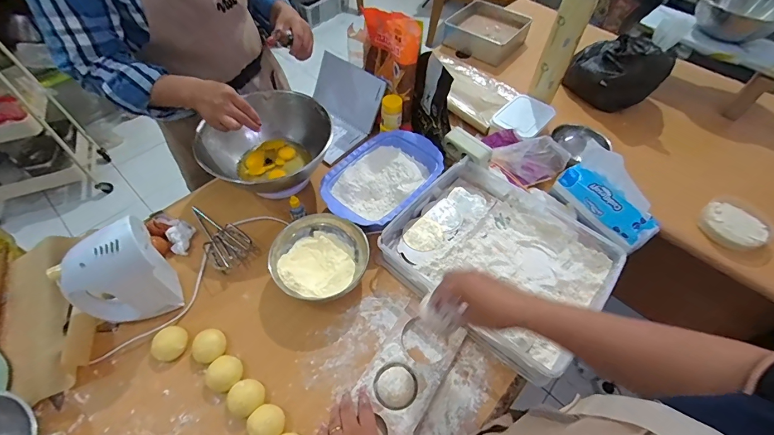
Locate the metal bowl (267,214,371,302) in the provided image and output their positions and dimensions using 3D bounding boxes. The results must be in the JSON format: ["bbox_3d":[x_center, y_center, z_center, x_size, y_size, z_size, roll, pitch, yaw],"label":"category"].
[{"bbox_3d":[-0.120,0.079,0.650,0.150,0.068,0.153,1,54,-1],"label":"metal bowl"}]

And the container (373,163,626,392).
[{"bbox_3d":[0.205,0.065,0.671,0.368,0.061,0.307,36,60,22],"label":"container"}]

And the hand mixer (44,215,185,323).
[{"bbox_3d":[-0.413,0.090,0.553,0.138,0.183,0.071,-22,58,-17],"label":"hand mixer"}]

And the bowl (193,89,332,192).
[{"bbox_3d":[-0.238,-0.142,0.758,0.218,0.128,0.245,28,58,17],"label":"bowl"}]

